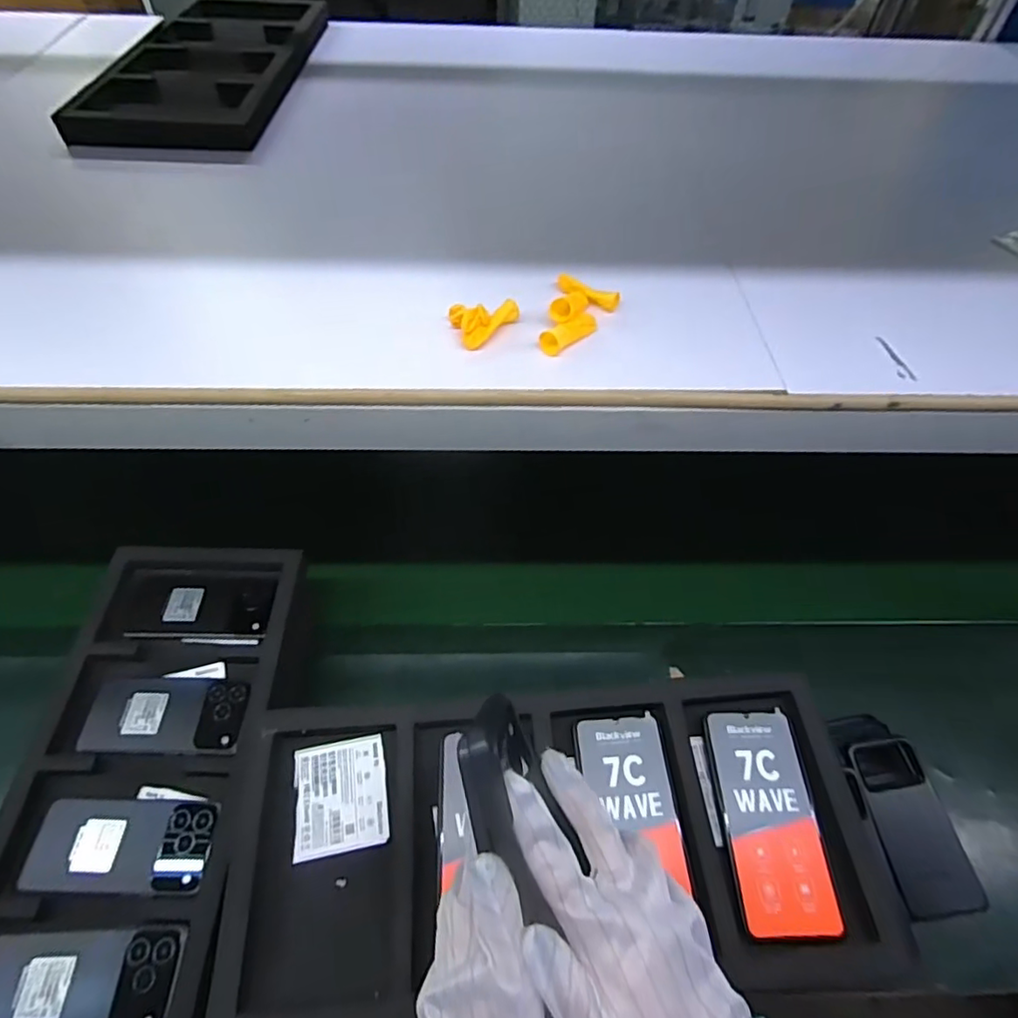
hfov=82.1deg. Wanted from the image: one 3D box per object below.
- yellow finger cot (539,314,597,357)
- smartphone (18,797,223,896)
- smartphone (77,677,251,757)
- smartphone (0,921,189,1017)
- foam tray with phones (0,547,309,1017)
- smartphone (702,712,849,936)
[{"bbox_3d":[0.052,-0.149,0.487,0.020,0.018,0.060,38,61,23],"label":"yellow finger cot"},{"bbox_3d":[-0.349,0.304,0.531,0.159,0.008,0.076,2,54,-1],"label":"smartphone"},{"bbox_3d":[-0.349,0.210,0.597,0.158,0.010,0.078,1,54,-2],"label":"smartphone"},{"bbox_3d":[-0.349,0.385,0.473,0.162,0.011,0.073,-2,54,-4],"label":"smartphone"},{"bbox_3d":[-0.349,0.253,0.568,0.225,0.033,0.499,0,54,-3],"label":"foam tray with phones"},{"bbox_3d":[0.210,0.246,0.470,0.073,0.009,0.160,0,54,-2],"label":"smartphone"}]

